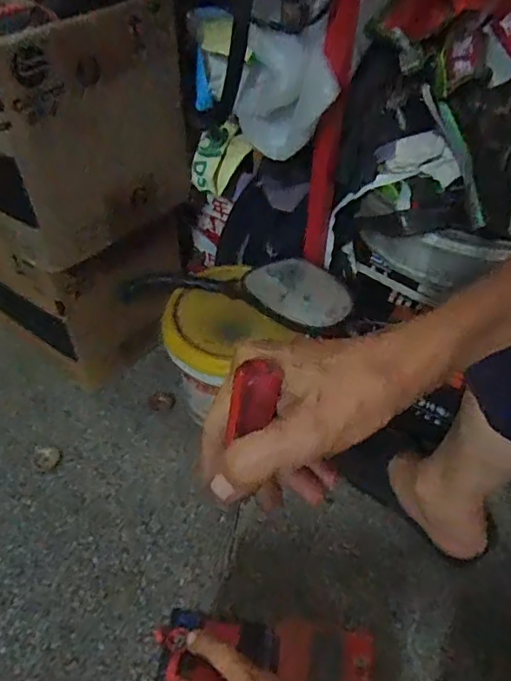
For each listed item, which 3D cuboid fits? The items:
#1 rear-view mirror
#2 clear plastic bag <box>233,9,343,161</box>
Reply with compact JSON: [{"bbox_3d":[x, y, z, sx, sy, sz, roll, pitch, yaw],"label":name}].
[{"bbox_3d":[-0.024,-0.066,0.661,0.281,0.047,0.086,13,47,10],"label":"rear-view mirror"},{"bbox_3d":[0.028,-0.241,0.522,0.046,0.118,0.094,-37,85,-34],"label":"clear plastic bag"}]

